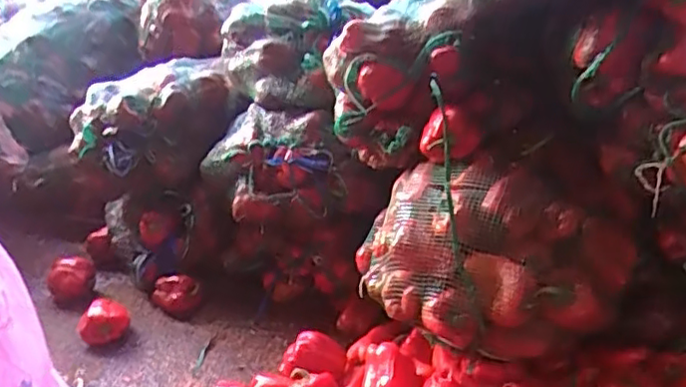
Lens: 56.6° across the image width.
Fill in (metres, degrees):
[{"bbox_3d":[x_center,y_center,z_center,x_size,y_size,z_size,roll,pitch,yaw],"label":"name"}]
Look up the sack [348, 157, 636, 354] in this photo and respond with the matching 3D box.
[{"bbox_3d":[0.237,0.091,1.026,0.442,0.237,0.239,3,22,10],"label":"sack"}]

